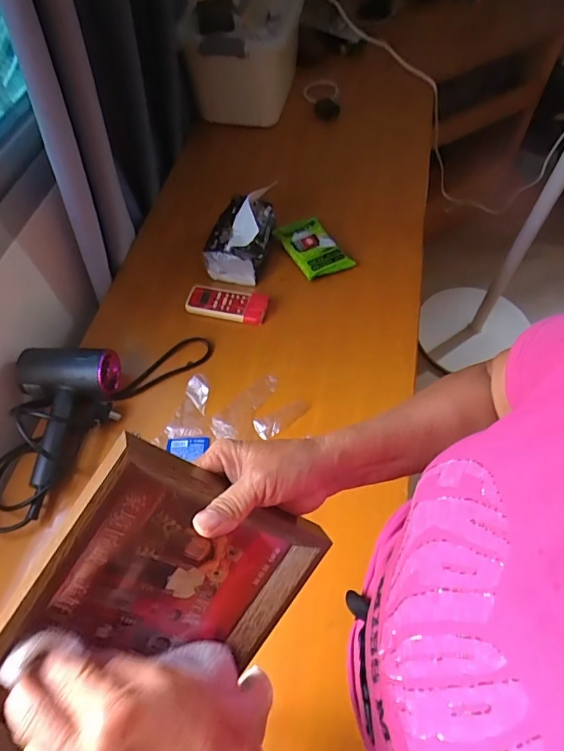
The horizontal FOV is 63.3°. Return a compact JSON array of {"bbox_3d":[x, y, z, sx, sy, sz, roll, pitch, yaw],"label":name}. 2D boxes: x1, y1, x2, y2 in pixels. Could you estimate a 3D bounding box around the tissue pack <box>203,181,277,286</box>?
[{"bbox_3d":[-0.072,-0.257,0.790,0.092,0.115,0.149,10,59,9],"label":"tissue pack"}]

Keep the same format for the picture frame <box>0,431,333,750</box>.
[{"bbox_3d":[-0.095,0.172,0.316,0.224,0.172,0.024,-56,26,0],"label":"picture frame"}]

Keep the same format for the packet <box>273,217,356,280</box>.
[{"bbox_3d":[0.055,-0.231,0.823,0.079,0.027,0.142,-30,62,-15],"label":"packet"}]

